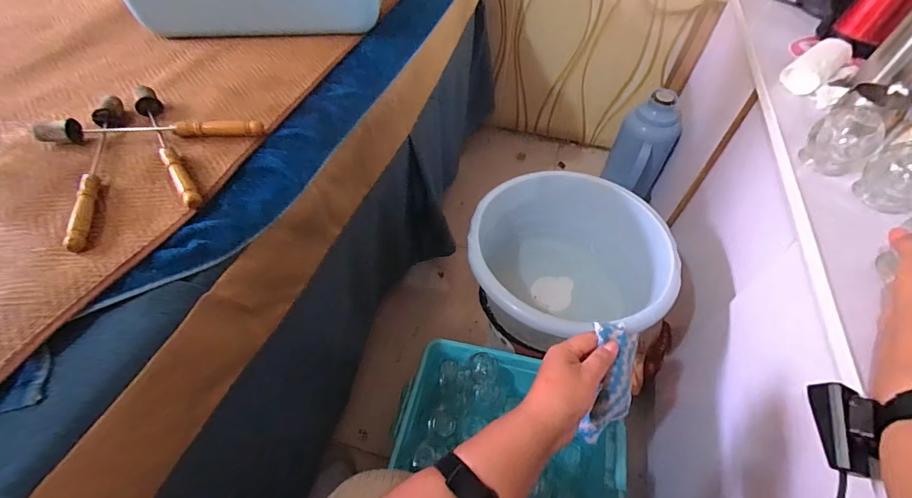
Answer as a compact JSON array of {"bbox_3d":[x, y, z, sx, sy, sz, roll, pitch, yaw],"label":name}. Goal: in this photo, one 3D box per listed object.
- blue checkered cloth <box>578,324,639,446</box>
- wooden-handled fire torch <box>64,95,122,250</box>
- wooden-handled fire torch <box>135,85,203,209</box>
[{"bbox_3d":[0.166,0.155,0.458,0.048,0.148,0.026,7,18,3],"label":"blue checkered cloth"},{"bbox_3d":[-0.399,-0.093,0.458,0.022,0.024,0.249,-13,54,-12],"label":"wooden-handled fire torch"},{"bbox_3d":[-0.340,-0.127,0.486,0.026,0.021,0.233,-29,59,-22],"label":"wooden-handled fire torch"}]

